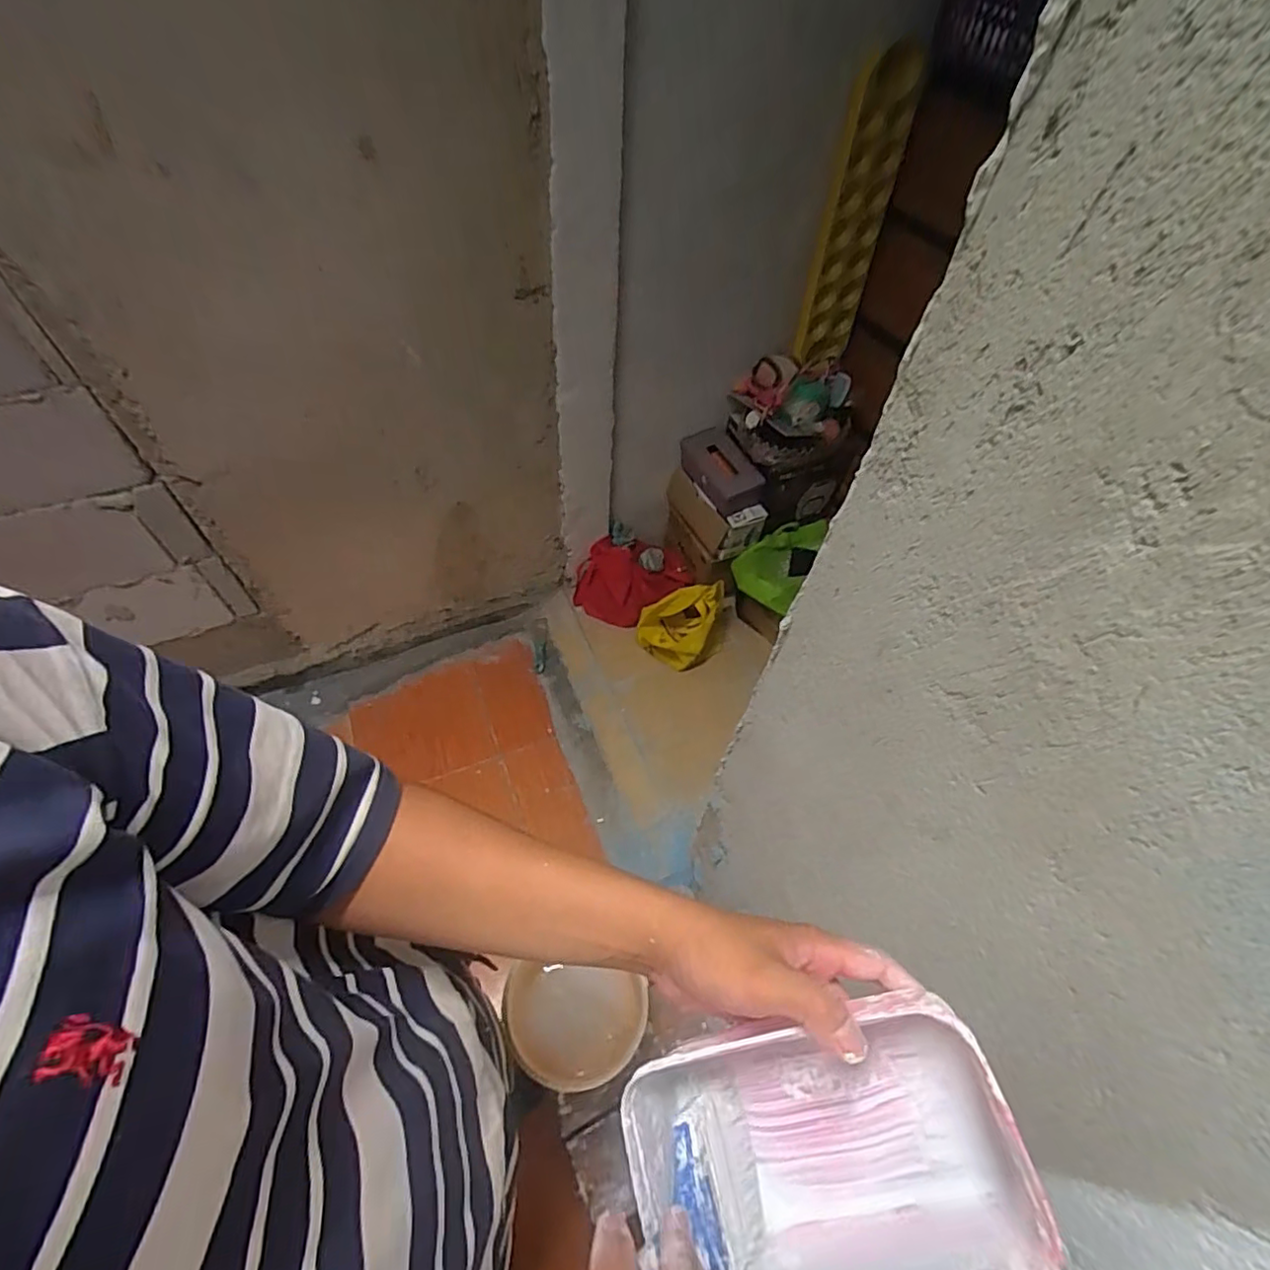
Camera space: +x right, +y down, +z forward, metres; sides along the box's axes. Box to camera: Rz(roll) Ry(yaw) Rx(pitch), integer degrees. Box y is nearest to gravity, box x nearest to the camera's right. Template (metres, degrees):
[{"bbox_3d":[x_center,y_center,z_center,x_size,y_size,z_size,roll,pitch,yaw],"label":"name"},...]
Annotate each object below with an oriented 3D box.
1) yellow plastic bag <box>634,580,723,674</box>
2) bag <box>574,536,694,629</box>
[{"bbox_3d":[0.112,-0.037,1.670,0.204,0.162,0.199,18,55,7],"label":"yellow plastic bag"},{"bbox_3d":[-0.011,-0.171,1.792,0.319,0.146,0.231,-35,64,-26],"label":"bag"}]

